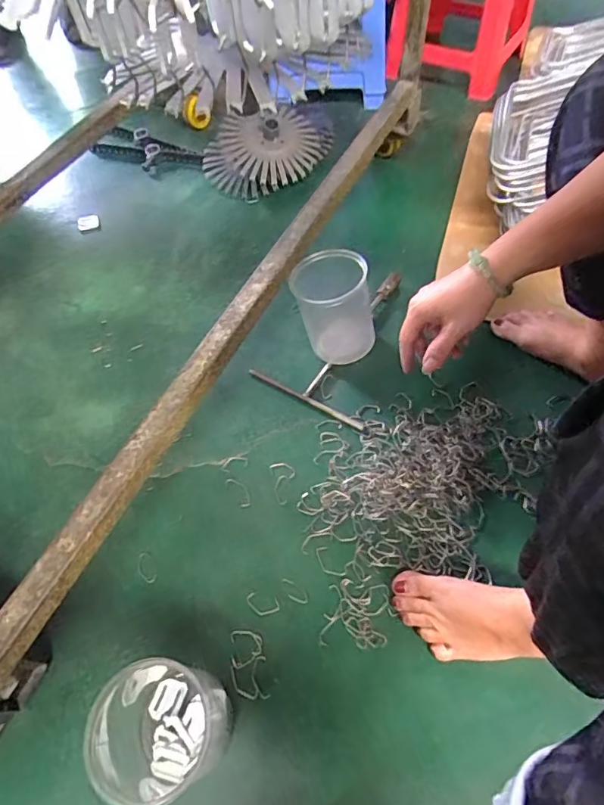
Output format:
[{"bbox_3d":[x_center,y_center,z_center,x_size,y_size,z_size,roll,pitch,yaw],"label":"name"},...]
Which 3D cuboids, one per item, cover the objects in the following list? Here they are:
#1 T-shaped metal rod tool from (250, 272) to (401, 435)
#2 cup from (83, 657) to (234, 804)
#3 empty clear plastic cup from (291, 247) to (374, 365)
[{"bbox_3d":[0.081,-0.105,0.747,0.185,0.019,0.284,26,62,20],"label":"T-shaped metal rod tool"},{"bbox_3d":[-0.128,0.299,0.443,0.103,0.120,0.092,-17,60,-8],"label":"cup"},{"bbox_3d":[0.047,-0.133,0.692,0.116,0.143,0.102,-3,58,2],"label":"empty clear plastic cup"}]

